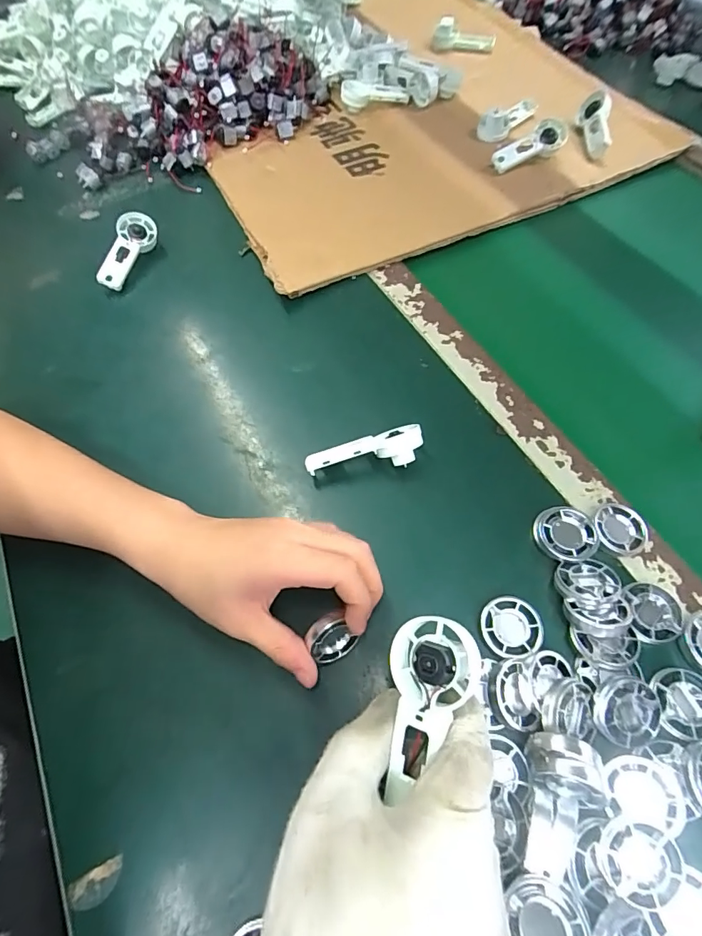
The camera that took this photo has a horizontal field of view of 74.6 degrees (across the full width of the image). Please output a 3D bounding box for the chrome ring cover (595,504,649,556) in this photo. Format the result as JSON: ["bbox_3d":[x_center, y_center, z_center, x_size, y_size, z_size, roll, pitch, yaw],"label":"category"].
[{"bbox_3d":[0.196,0.046,0.337,0.036,0.011,0.039,31,67,17],"label":"chrome ring cover"}]

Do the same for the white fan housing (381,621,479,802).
[{"bbox_3d":[0.033,0.103,0.201,0.037,0.019,0.071,12,63,9],"label":"white fan housing"}]

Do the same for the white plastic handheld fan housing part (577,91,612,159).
[{"bbox_3d":[0.303,-0.420,0.565,0.033,0.027,0.087,0,80,2],"label":"white plastic handheld fan housing part"}]

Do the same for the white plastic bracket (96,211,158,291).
[{"bbox_3d":[-0.250,-0.236,0.504,0.030,0.038,0.093,22,65,14],"label":"white plastic bracket"}]

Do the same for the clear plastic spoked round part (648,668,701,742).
[{"bbox_3d":[0.203,0.142,0.279,0.035,0.009,0.037,-1,62,2],"label":"clear plastic spoked round part"}]

